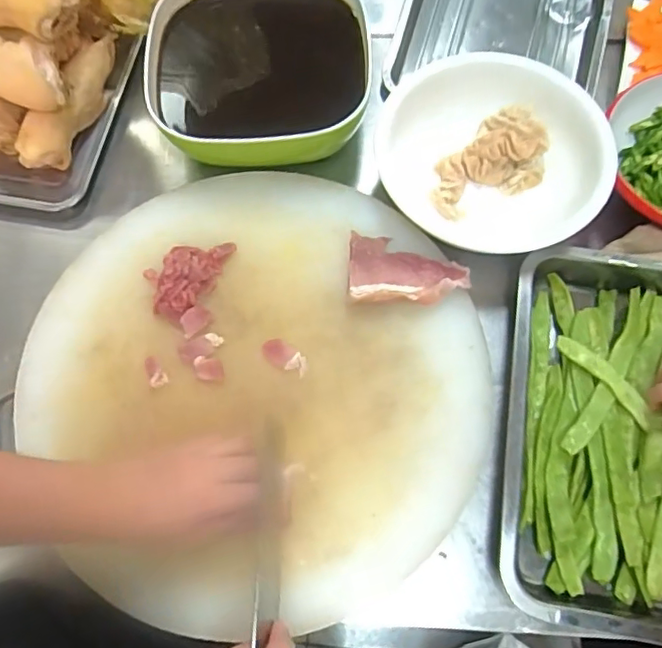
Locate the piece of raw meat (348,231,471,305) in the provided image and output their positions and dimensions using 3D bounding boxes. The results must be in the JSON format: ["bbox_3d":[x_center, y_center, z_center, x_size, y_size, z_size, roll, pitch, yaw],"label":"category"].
[{"bbox_3d":[0.079,-0.057,0.587,0.121,0.023,0.077,3,69,2],"label":"piece of raw meat"}]

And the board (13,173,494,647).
[{"bbox_3d":[-0.073,0.049,0.565,0.416,0.030,0.455,0,69,0],"label":"board"}]

